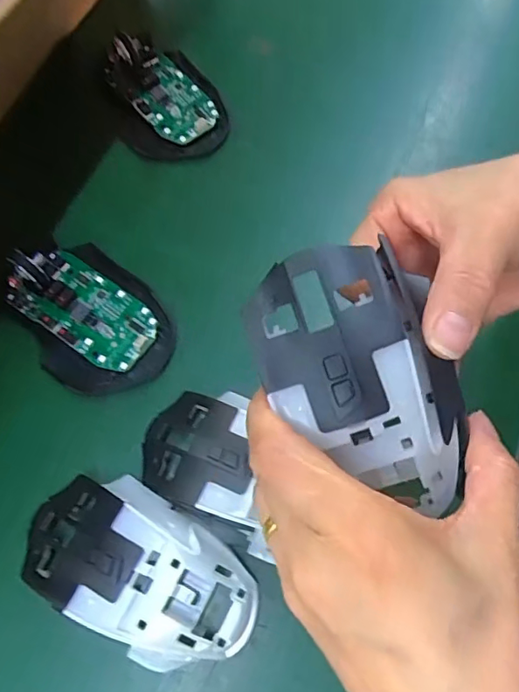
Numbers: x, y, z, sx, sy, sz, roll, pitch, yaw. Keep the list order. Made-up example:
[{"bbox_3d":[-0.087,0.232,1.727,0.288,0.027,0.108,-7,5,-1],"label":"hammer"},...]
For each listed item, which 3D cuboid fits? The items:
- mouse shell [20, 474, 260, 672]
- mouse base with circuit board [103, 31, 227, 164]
[{"bbox_3d":[-0.057,0.107,0.259,0.113,0.035,0.063,30,71,14],"label":"mouse shell"},{"bbox_3d":[-0.068,-0.175,0.377,0.069,0.026,0.098,-24,71,-10],"label":"mouse base with circuit board"}]

